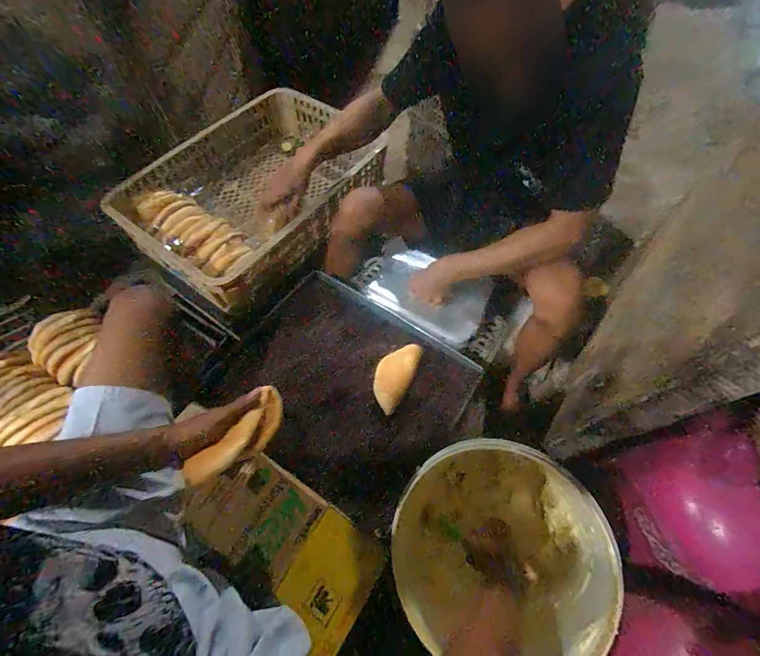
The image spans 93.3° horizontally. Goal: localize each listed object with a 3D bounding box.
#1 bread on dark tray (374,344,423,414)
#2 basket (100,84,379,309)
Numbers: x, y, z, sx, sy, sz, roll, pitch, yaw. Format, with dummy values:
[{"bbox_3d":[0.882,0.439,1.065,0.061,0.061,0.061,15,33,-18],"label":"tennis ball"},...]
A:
[{"bbox_3d":[0.031,0.095,0.745,0.072,0.038,0.141,30,65,17],"label":"bread on dark tray"},{"bbox_3d":[-0.303,-0.381,0.940,0.381,0.212,0.635,28,64,16],"label":"basket"}]

